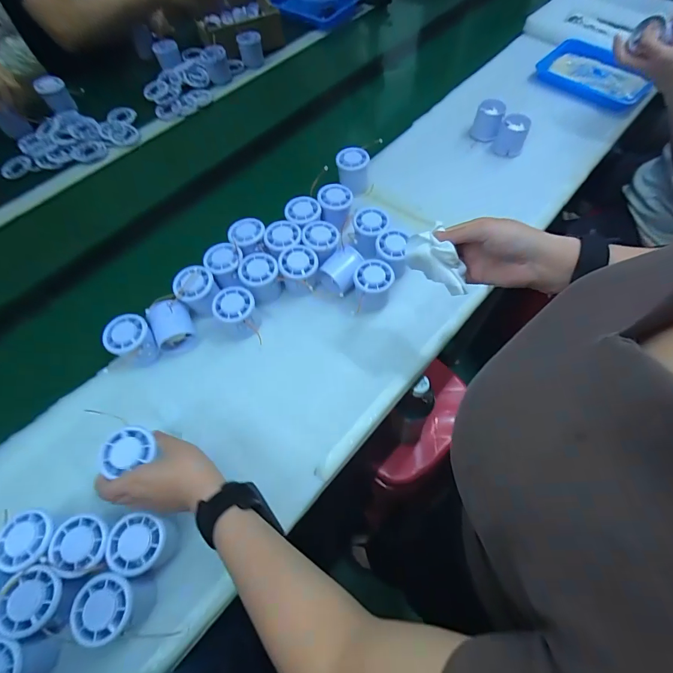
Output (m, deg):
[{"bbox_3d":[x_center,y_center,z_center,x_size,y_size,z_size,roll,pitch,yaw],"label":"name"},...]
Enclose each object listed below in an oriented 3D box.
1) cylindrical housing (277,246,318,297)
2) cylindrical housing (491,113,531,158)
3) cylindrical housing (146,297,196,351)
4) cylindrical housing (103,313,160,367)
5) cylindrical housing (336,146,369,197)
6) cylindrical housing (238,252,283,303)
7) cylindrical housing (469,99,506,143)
[{"bbox_3d":[-0.054,-0.095,0.551,0.057,0.056,0.059,8,63,6],"label":"cylindrical housing"},{"bbox_3d":[0.333,-0.379,0.706,0.055,0.064,0.058,23,65,13],"label":"cylindrical housing"},{"bbox_3d":[-0.228,-0.015,0.518,0.059,0.056,0.057,-22,64,-10],"label":"cylindrical housing"},{"bbox_3d":[-0.276,0.008,0.506,0.055,0.056,0.056,-1,62,1],"label":"cylindrical housing"},{"bbox_3d":[0.028,-0.291,0.657,0.055,0.067,0.054,9,63,6],"label":"cylindrical housing"},{"bbox_3d":[-0.112,-0.086,0.546,0.053,0.049,0.056,-1,62,1],"label":"cylindrical housing"},{"bbox_3d":[0.293,-0.417,0.715,0.050,0.046,0.062,15,64,9],"label":"cylindrical housing"}]

